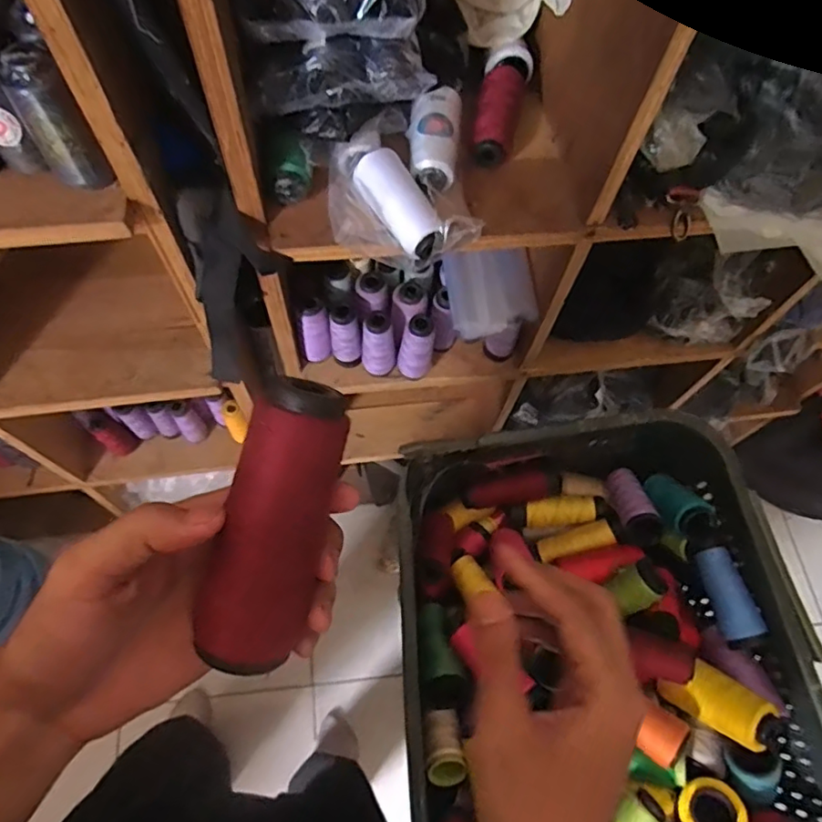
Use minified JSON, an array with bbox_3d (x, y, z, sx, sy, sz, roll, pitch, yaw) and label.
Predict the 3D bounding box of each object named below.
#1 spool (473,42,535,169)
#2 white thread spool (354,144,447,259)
[{"bbox_3d":[0.096,-0.329,0.612,0.052,0.037,0.147,13,65,3],"label":"spool"},{"bbox_3d":[-0.009,-0.194,0.536,0.041,0.041,0.113,-32,71,-16],"label":"white thread spool"}]

